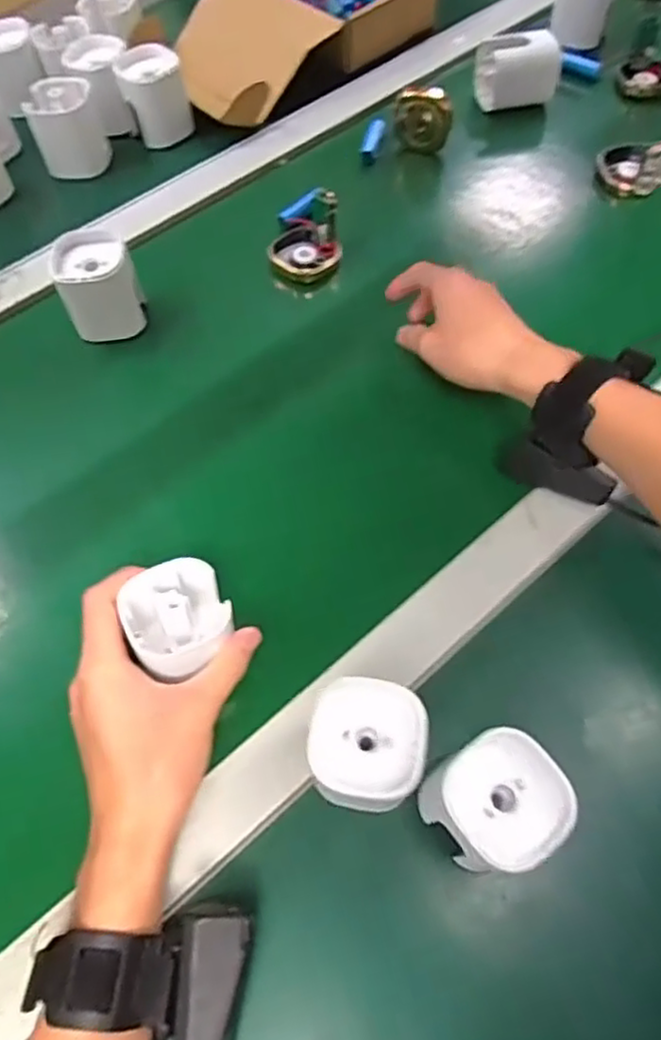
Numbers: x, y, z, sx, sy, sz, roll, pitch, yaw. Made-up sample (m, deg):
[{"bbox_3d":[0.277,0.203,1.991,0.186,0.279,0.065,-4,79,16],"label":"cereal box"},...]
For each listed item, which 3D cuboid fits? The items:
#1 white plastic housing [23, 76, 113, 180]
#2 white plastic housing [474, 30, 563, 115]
[{"bbox_3d":[-0.239,-0.357,0.624,0.064,0.076,0.045,-20,63,-9],"label":"white plastic housing"},{"bbox_3d":[0.181,-0.436,0.659,0.070,0.065,0.046,-3,62,-1],"label":"white plastic housing"}]

